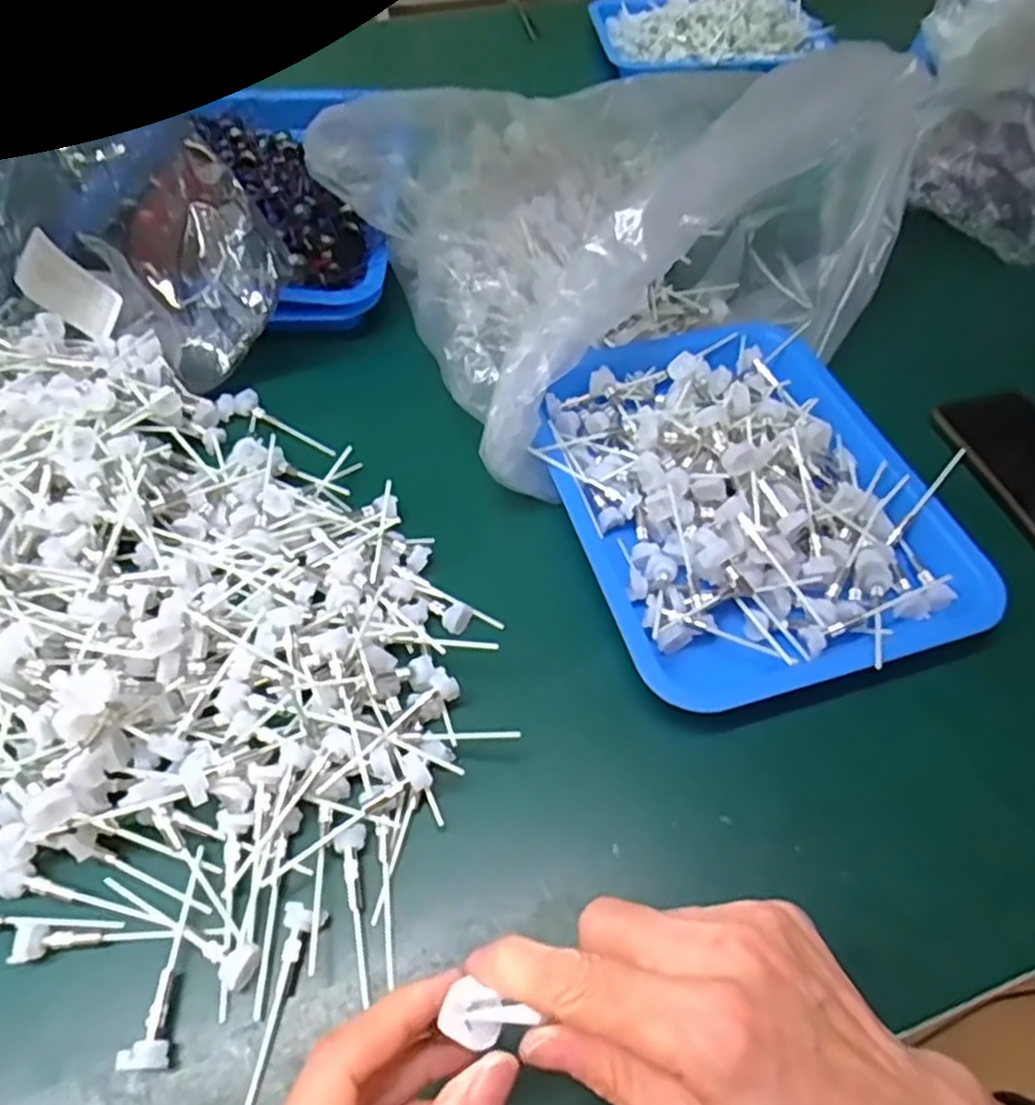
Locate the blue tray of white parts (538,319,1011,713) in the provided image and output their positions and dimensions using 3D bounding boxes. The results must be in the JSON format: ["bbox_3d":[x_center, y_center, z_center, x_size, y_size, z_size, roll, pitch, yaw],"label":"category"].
[{"bbox_3d":[0.137,-0.053,0.462,0.223,0.051,0.286,-13,55,-11],"label":"blue tray of white parts"}]

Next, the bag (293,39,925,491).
[{"bbox_3d":[0.069,-0.293,0.544,0.369,0.147,0.391,-21,56,-16],"label":"bag"}]

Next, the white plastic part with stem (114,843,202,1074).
[{"bbox_3d":[-0.154,0.175,0.321,0.017,0.015,0.085,-2,54,-3],"label":"white plastic part with stem"}]

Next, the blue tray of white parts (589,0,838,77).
[{"bbox_3d":[0.236,-0.655,0.895,0.271,0.064,0.188,4,54,1],"label":"blue tray of white parts"}]

